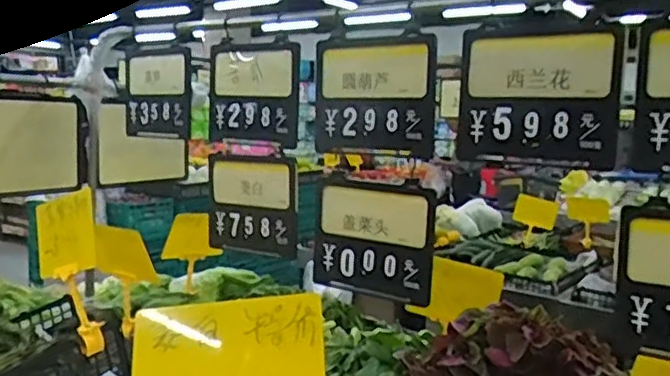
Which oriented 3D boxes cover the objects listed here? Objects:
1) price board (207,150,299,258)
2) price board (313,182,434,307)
[{"bbox_3d":[-0.168,0.029,1.271,0.238,0.192,0.016,3,3,37],"label":"price board"},{"bbox_3d":[0.057,0.088,1.090,0.218,0.185,0.018,4,3,33],"label":"price board"}]

